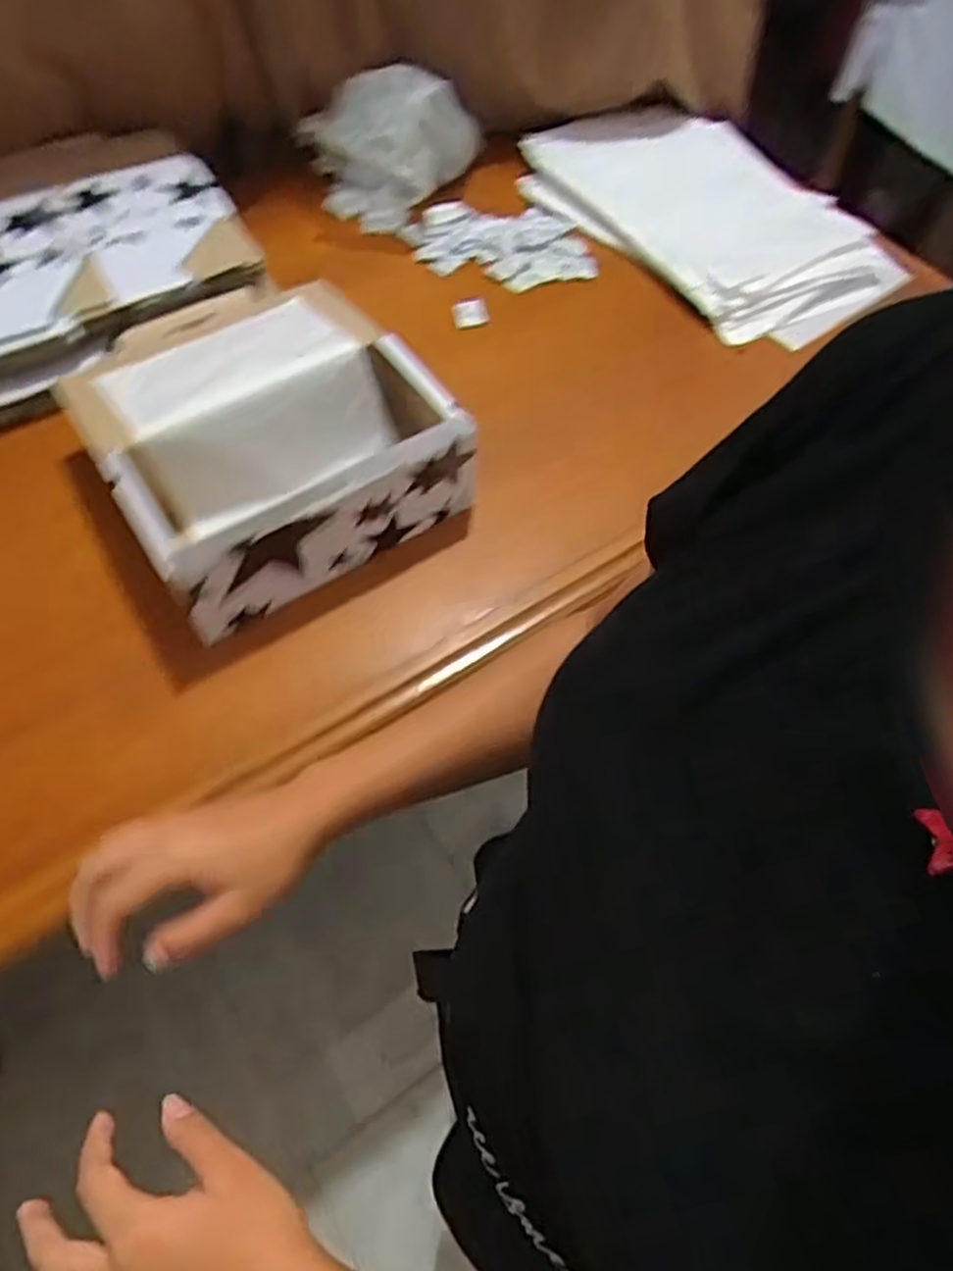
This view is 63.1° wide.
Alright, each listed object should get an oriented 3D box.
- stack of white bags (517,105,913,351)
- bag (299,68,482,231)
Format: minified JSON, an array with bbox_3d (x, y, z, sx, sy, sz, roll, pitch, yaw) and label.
[{"bbox_3d":[0.286,-0.536,0.983,0.289,0.032,0.461,-29,64,-18],"label":"stack of white bags"},{"bbox_3d":[-0.102,-0.596,0.939,0.208,0.142,0.127,-1,59,-2],"label":"bag"}]

